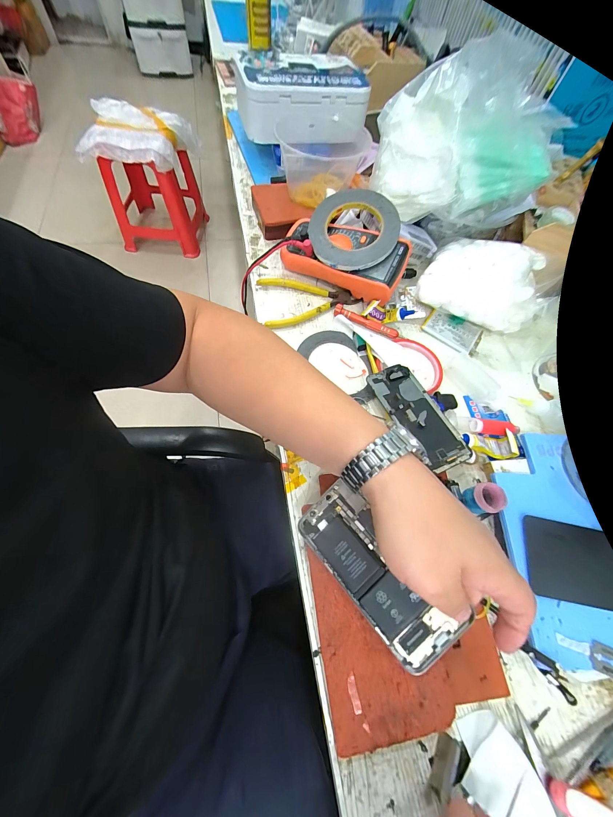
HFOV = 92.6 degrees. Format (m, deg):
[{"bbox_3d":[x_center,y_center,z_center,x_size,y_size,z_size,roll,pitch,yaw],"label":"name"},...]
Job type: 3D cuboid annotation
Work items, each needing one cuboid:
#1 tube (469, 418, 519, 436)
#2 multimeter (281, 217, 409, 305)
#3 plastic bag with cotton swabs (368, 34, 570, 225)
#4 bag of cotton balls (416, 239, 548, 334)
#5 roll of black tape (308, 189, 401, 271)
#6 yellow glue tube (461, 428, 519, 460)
[{"bbox_3d":[0.232,0.024,0.365,0.063,0.019,0.018,7,64,-3],"label":"tube"},{"bbox_3d":[0.056,-0.224,0.432,0.181,0.058,0.086,32,65,9],"label":"multimeter"},{"bbox_3d":[0.214,-0.357,0.392,0.235,0.140,0.135,20,64,3],"label":"plastic bag with cotton swabs"},{"bbox_3d":[0.255,-0.188,0.429,0.166,0.066,0.107,19,64,3],"label":"bag of cotton balls"},{"bbox_3d":[0.069,-0.255,0.413,0.133,0.019,0.120,-44,76,-4],"label":"roll of black tape"},{"bbox_3d":[0.220,0.042,0.349,0.066,0.021,0.032,9,65,-10],"label":"yellow glue tube"}]

